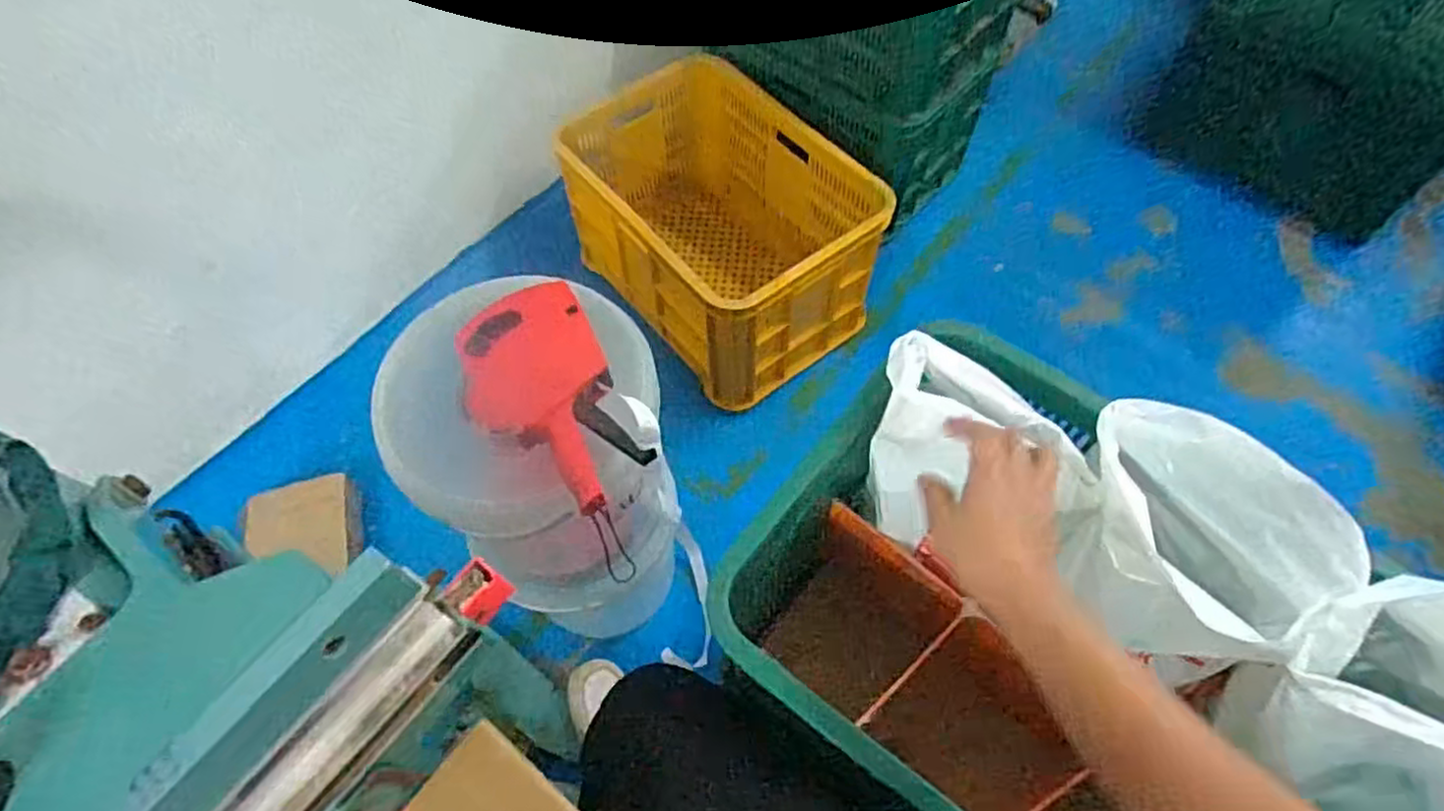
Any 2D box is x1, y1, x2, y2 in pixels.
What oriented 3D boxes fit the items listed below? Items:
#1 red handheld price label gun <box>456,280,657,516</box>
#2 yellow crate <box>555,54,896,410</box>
[{"bbox_3d":[-0.156,-0.006,0.654,0.127,0.044,0.221,-24,61,-14],"label":"red handheld price label gun"},{"bbox_3d":[-0.012,-0.318,1.330,0.373,0.299,0.551,-33,64,-18],"label":"yellow crate"}]

